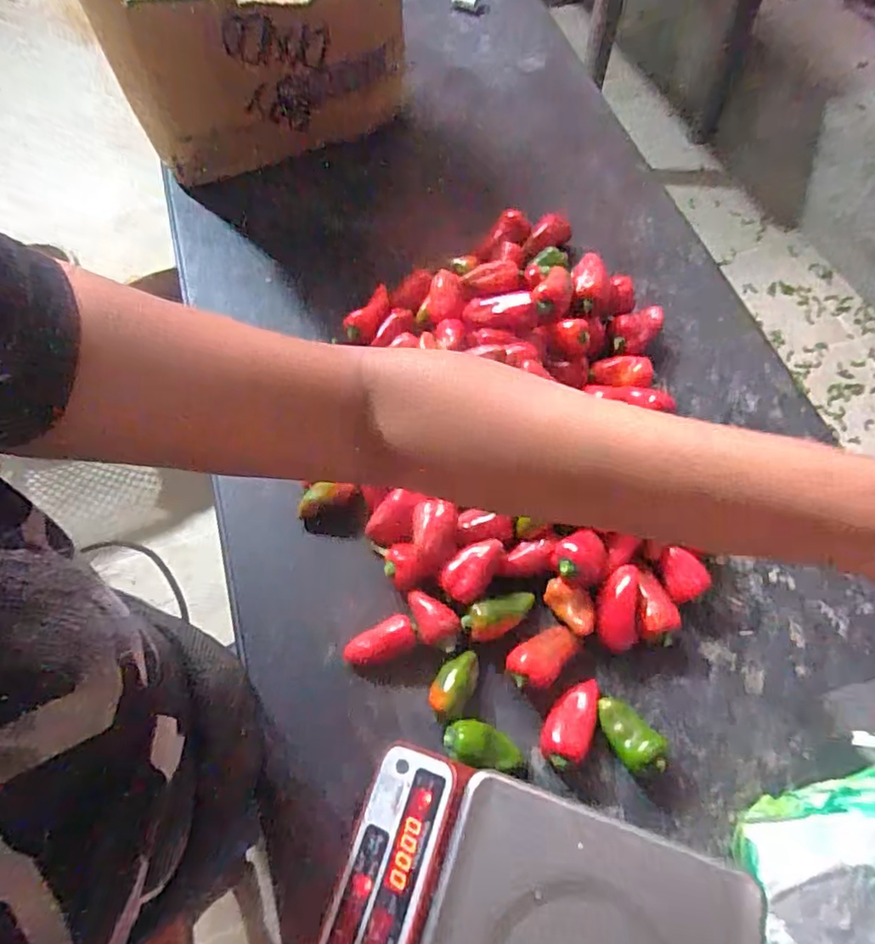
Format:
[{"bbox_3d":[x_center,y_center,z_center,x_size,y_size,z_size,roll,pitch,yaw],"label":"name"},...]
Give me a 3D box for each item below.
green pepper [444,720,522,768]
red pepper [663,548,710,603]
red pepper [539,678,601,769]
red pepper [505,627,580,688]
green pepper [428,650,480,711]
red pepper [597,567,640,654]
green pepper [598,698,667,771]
[{"bbox_3d":[0.042,0.264,0.557,0.071,0.036,0.039,16,65,8],"label":"green pepper"},{"bbox_3d":[0.263,0.114,0.631,0.044,0.034,0.052,-20,66,-9],"label":"red pepper"},{"bbox_3d":[0.133,0.243,0.568,0.045,0.031,0.089,30,68,14],"label":"red pepper"},{"bbox_3d":[0.107,0.190,0.592,0.077,0.045,0.048,-29,67,-13],"label":"red pepper"},{"bbox_3d":[0.018,0.209,0.580,0.065,0.037,0.035,-39,70,-17],"label":"green pepper"},{"bbox_3d":[0.188,0.144,0.613,0.045,0.034,0.085,6,64,3],"label":"red pepper"},{"bbox_3d":[0.183,0.254,0.560,0.041,0.035,0.071,-37,69,-16],"label":"green pepper"}]

